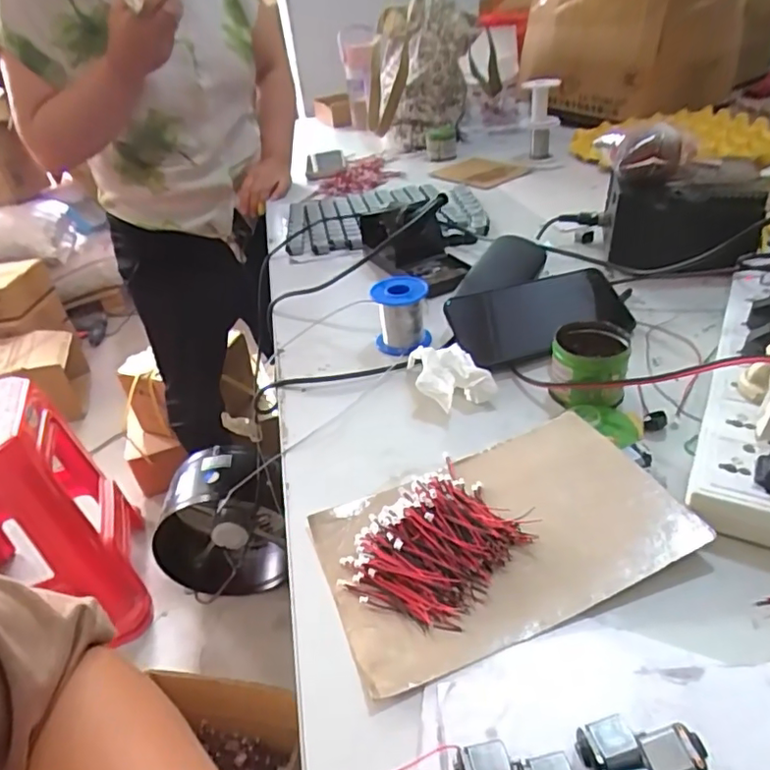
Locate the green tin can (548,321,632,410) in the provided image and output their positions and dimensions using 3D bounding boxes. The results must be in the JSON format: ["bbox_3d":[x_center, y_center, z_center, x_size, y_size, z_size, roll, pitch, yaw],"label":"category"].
[{"bbox_3d":[0.159,-0.015,0.446,0.057,0.048,0.063,6,37,18],"label":"green tin can"}]

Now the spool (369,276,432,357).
[{"bbox_3d":[0.016,-0.066,0.540,0.051,0.058,0.052,-6,35,2],"label":"spool"}]

